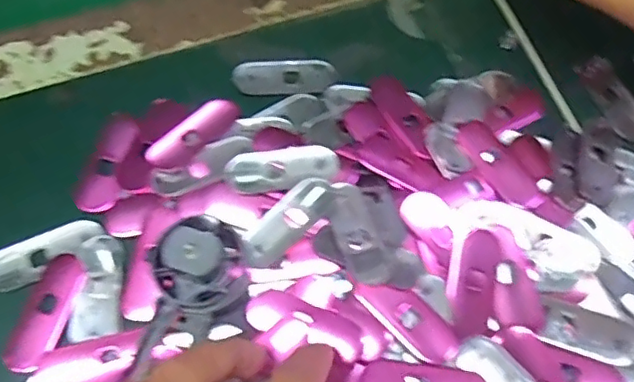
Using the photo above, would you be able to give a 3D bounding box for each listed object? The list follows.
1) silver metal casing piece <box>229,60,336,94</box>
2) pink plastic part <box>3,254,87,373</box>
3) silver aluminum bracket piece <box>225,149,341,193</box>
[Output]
[{"bbox_3d":[-0.016,-0.058,0.301,0.050,0.004,0.019,-5,67,-4],"label":"silver metal casing piece"},{"bbox_3d":[-0.115,0.050,0.250,0.020,0.004,0.049,16,67,5],"label":"pink plastic part"},{"bbox_3d":[-0.015,-0.009,0.275,0.050,0.007,0.018,-6,67,-4],"label":"silver aluminum bracket piece"}]

